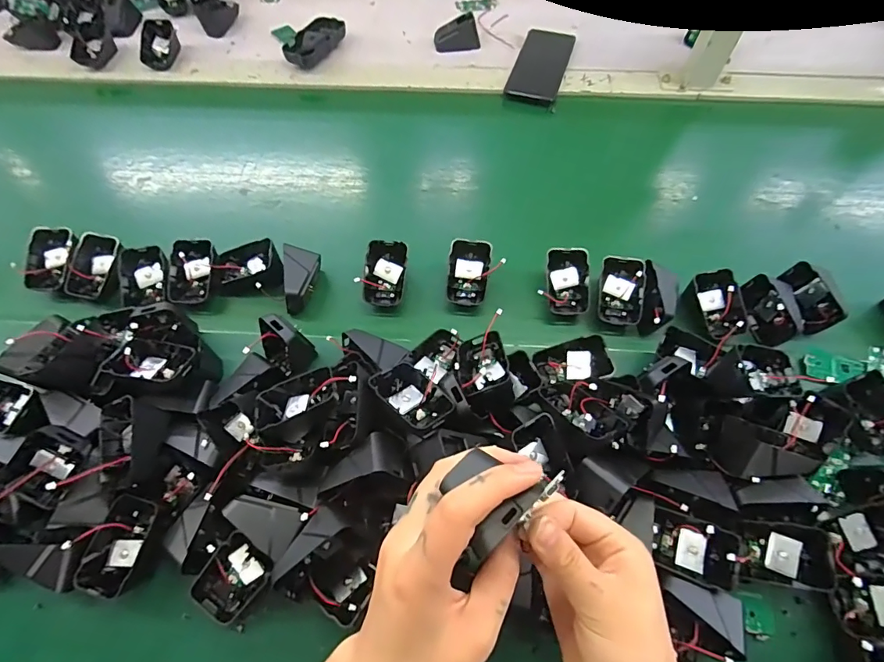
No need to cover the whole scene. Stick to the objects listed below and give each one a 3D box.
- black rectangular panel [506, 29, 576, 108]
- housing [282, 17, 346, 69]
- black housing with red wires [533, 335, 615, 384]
[{"bbox_3d":[0.147,-0.394,0.664,0.073,0.006,0.167,16,64,8],"label":"black rectangular panel"},{"bbox_3d":[-0.186,-0.435,0.681,0.059,0.035,0.111,31,67,15],"label":"housing"},{"bbox_3d":[0.124,0.031,0.425,0.065,0.033,0.042,-21,70,23],"label":"black housing with red wires"}]

